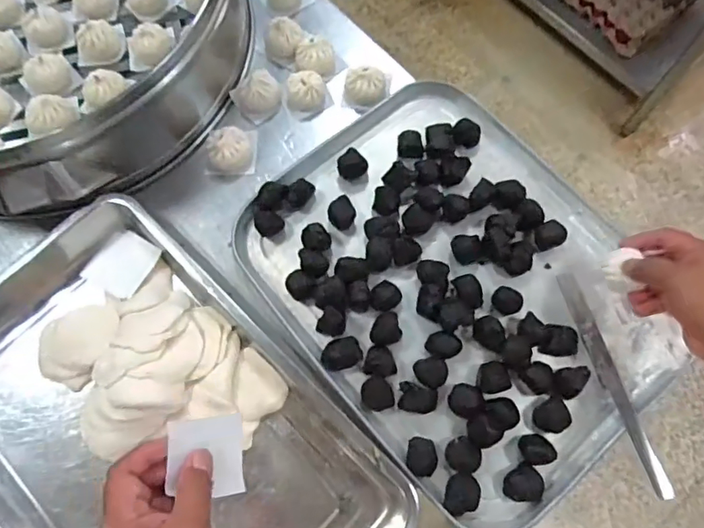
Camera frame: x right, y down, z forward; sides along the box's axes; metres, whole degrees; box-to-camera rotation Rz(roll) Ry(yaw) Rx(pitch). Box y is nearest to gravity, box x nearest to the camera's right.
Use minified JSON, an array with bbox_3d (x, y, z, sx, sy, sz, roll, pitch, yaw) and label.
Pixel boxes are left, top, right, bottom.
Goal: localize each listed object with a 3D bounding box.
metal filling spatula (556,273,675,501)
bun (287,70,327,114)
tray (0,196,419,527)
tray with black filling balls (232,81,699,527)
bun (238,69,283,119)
[{"bbox_3d":[0.275,0.121,0.530,0.024,0.008,0.241,-17,69,-5],"label":"metal filling spatula"},{"bbox_3d":[-0.060,-0.225,0.657,0.044,0.038,0.048,-1,68,2],"label":"bun"},{"bbox_3d":[-0.226,0.192,0.515,0.515,0.061,0.352,42,75,16],"label":"tray"},{"bbox_3d":[0.116,0.013,0.569,0.365,0.046,0.461,-40,72,-13],"label":"tray with black filling balls"},{"bbox_3d":[-0.123,-0.226,0.656,0.060,0.044,0.057,-17,69,-5],"label":"bun"}]

